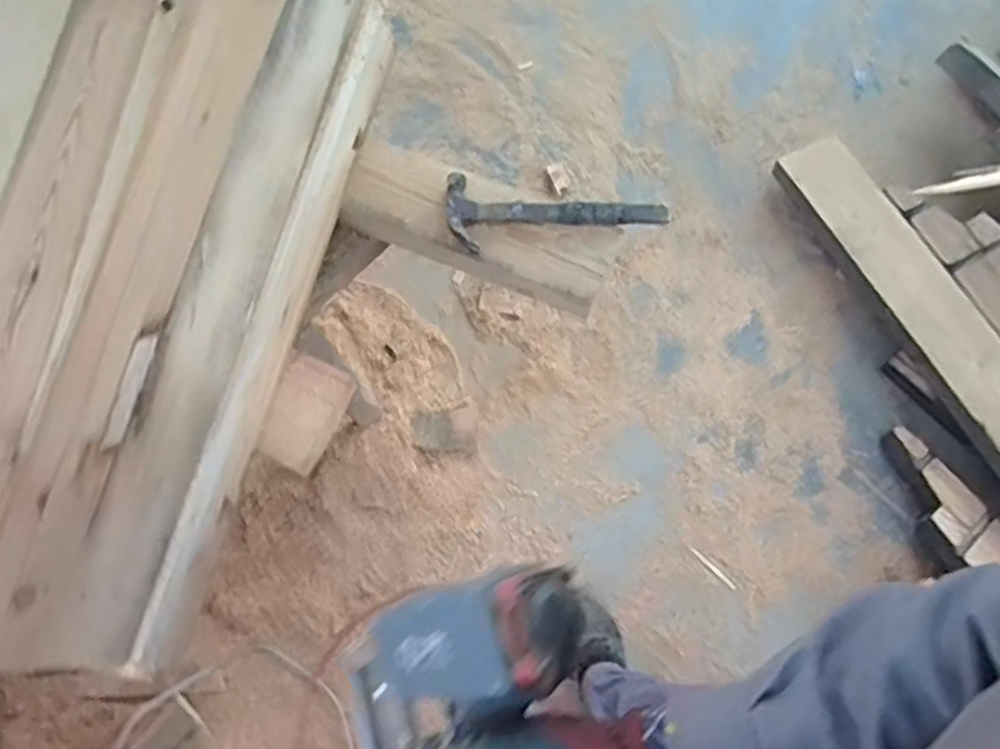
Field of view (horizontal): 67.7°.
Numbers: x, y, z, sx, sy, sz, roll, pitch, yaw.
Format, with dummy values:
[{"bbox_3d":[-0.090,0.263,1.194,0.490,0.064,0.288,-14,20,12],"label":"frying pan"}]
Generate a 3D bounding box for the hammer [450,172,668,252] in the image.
[{"bbox_3d":[0.079,-0.222,1.068,0.316,0.034,0.105,6,70,2],"label":"hammer"}]

